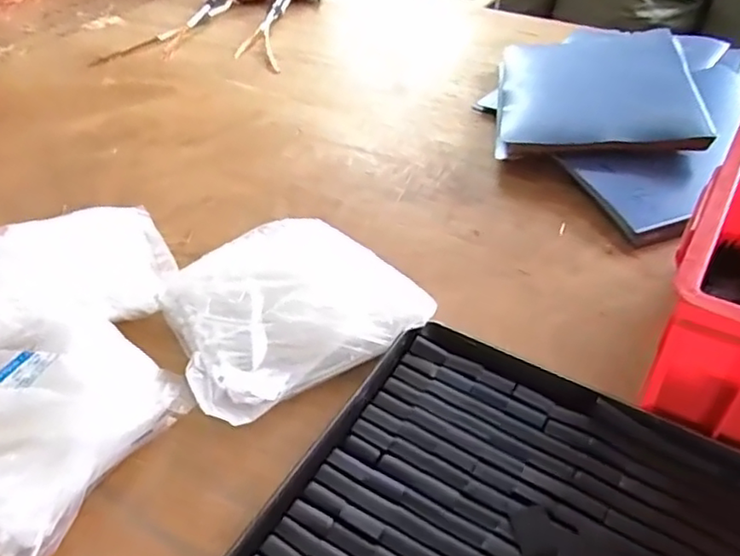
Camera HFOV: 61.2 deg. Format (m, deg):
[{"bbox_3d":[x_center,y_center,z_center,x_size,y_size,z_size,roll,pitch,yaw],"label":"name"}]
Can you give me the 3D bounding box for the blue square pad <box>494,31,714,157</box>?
[{"bbox_3d":[0.287,-0.254,0.816,0.229,0.019,0.330,-1,41,17],"label":"blue square pad"}]

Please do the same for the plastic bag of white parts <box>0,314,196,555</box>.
[{"bbox_3d":[-0.274,0.098,0.482,0.208,0.054,0.179,18,47,20],"label":"plastic bag of white parts"}]

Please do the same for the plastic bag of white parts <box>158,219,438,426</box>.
[{"bbox_3d":[-0.077,0.026,0.556,0.198,0.049,0.183,-28,49,-25],"label":"plastic bag of white parts"}]

